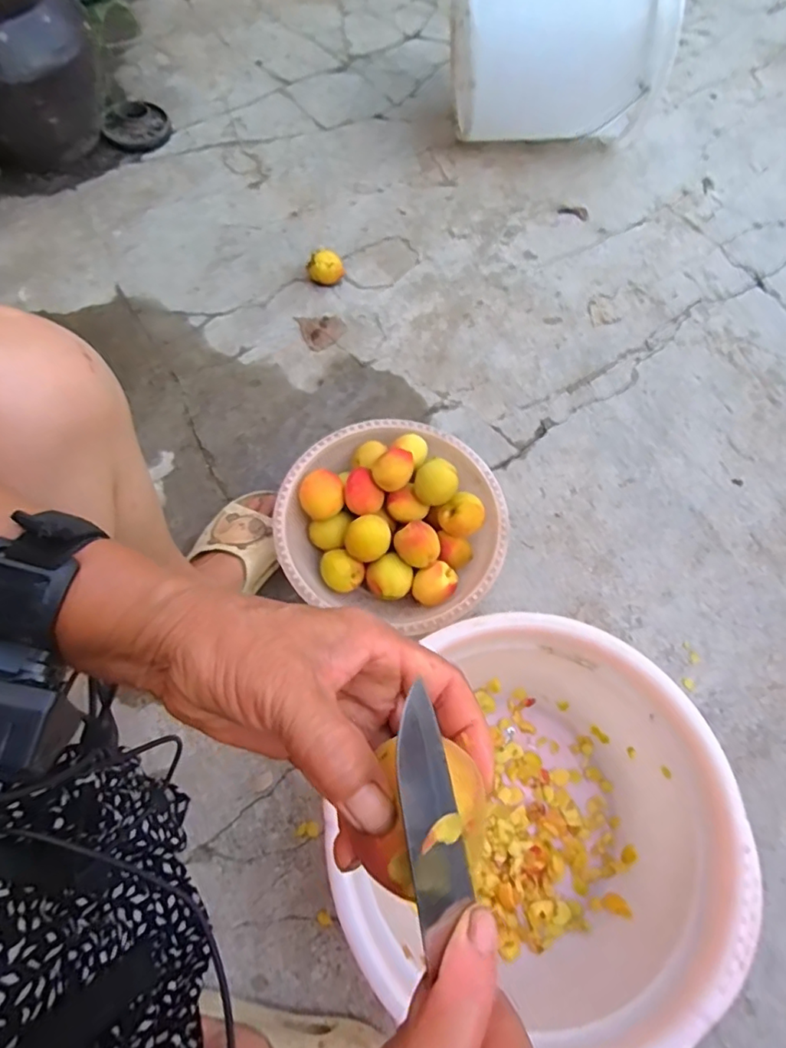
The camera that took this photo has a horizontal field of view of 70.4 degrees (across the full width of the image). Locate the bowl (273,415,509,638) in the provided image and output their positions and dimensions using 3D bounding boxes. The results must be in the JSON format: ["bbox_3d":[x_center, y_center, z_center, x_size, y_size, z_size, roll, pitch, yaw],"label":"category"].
[{"bbox_3d":[0.003,-0.005,0.700,0.262,0.123,0.251,1,68,-2],"label":"bowl"}]

